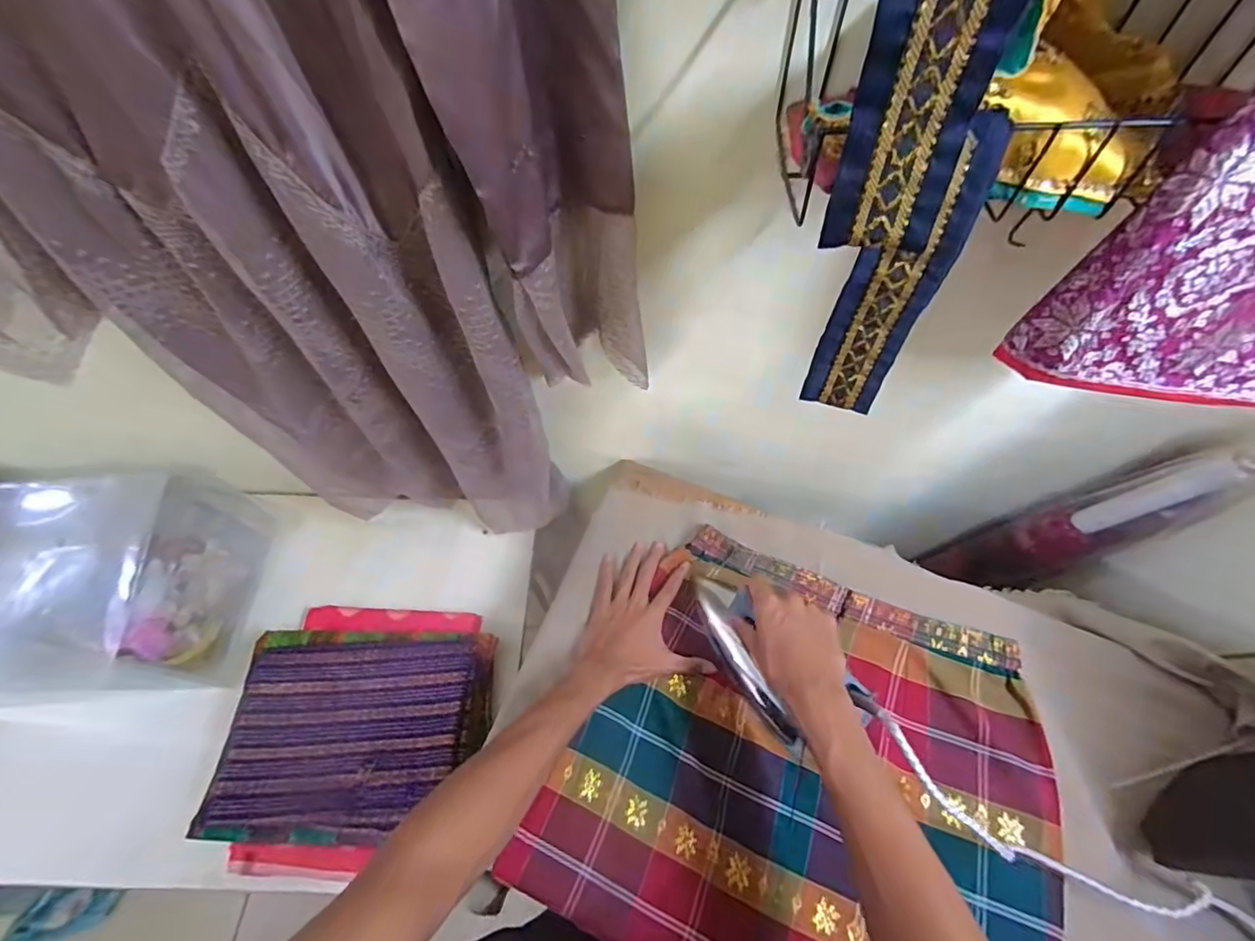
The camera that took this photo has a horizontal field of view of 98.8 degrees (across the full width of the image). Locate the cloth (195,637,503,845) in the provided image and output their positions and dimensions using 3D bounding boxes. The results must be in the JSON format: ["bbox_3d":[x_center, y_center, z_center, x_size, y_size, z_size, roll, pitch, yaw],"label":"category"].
[{"bbox_3d":[-0.326,0.312,0.656,0.304,0.033,0.230,0,60,-1],"label":"cloth"}]

